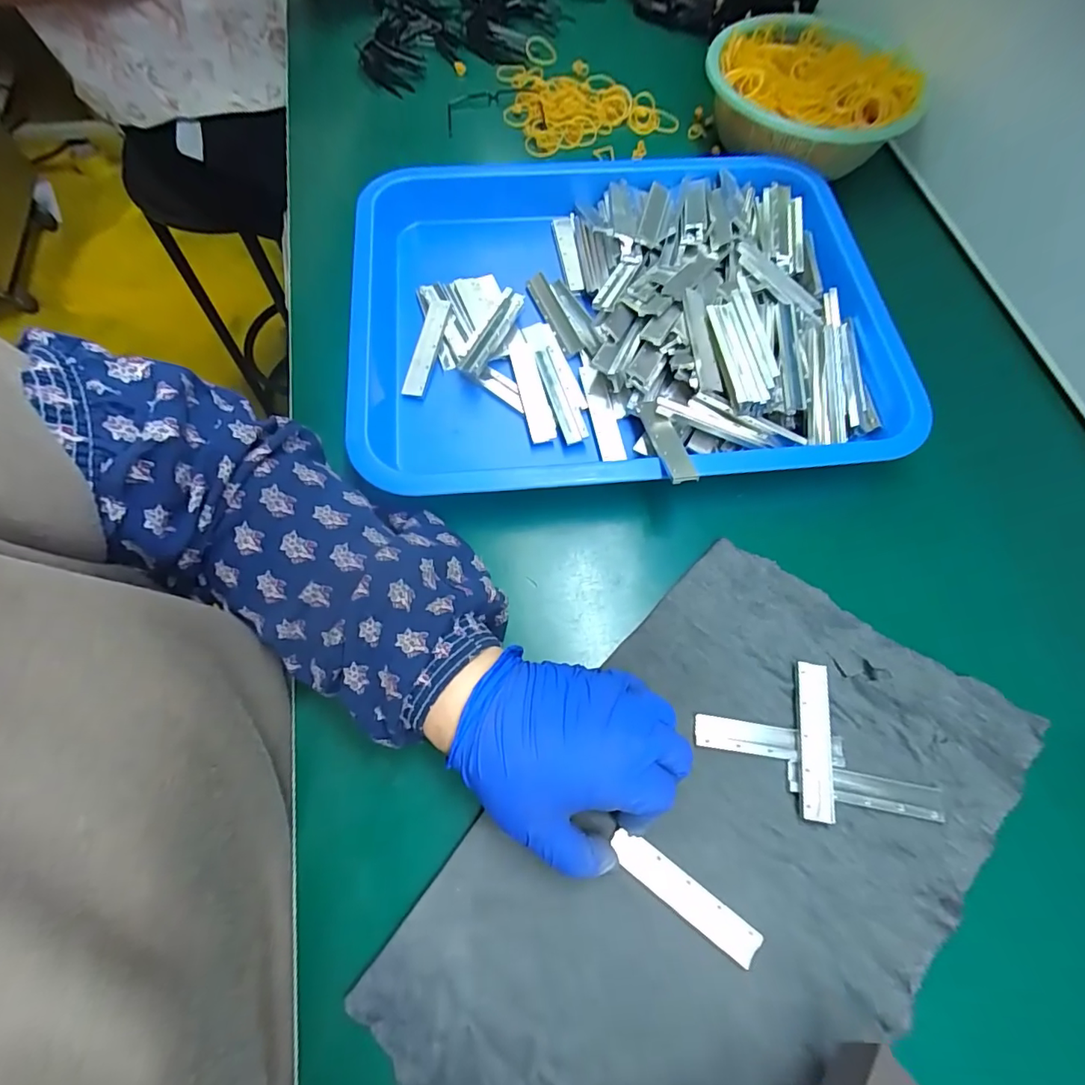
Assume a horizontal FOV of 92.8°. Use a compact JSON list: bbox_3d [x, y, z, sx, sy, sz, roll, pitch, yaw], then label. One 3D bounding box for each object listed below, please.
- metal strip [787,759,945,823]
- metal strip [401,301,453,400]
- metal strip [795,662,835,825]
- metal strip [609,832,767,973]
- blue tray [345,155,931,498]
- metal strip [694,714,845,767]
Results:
[{"bbox_3d":[0.176,0.135,0.281,0.082,0.004,0.017,11,66,2],"label":"metal strip"},{"bbox_3d":[-0.085,-0.142,0.377,0.016,0.009,0.078,14,79,3],"label":"metal strip"},{"bbox_3d":[0.153,0.110,0.290,0.019,0.006,0.082,10,66,1],"label":"metal strip"},{"bbox_3d":[0.070,0.176,0.260,0.081,0.004,0.017,35,69,12],"label":"metal strip"},{"bbox_3d":[0.057,-0.169,0.398,0.402,0.058,0.311,-9,67,-7],"label":"blue tray"},{"bbox_3d":[0.127,0.111,0.289,0.082,0.004,0.017,8,66,1],"label":"metal strip"}]

